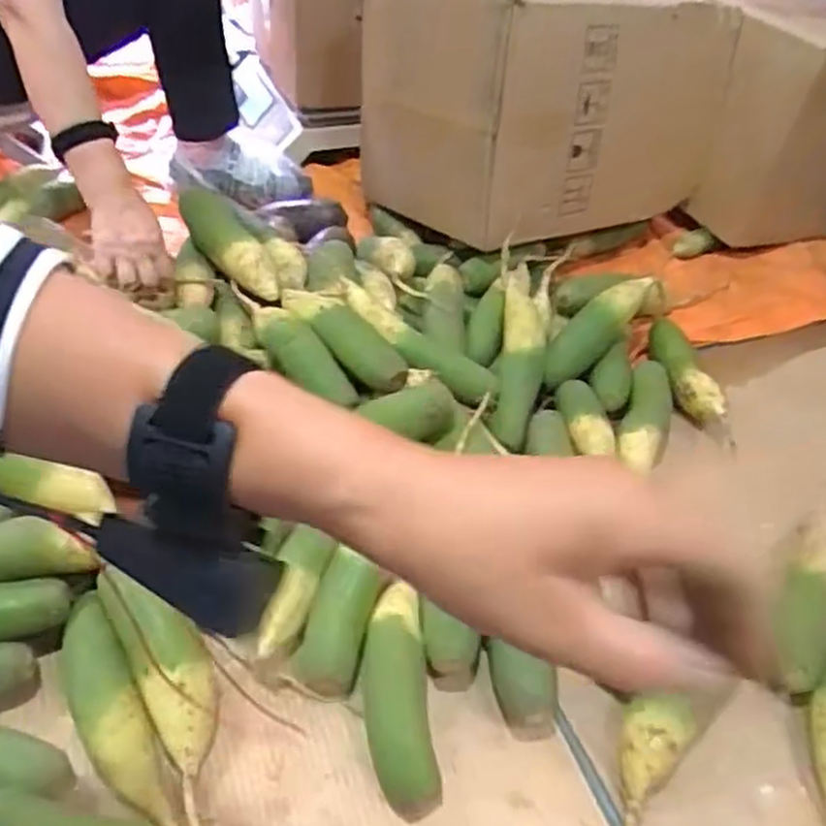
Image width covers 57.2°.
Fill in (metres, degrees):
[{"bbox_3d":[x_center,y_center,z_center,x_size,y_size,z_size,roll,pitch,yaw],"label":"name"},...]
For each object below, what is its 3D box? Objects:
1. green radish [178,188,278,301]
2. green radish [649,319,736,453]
[{"bbox_3d":[-0.228,-0.219,0.953,0.062,0.055,0.189,-31,69,-30],"label":"green radish"},{"bbox_3d":[0.350,-0.040,0.968,0.057,0.061,0.226,-1,45,-5],"label":"green radish"}]

